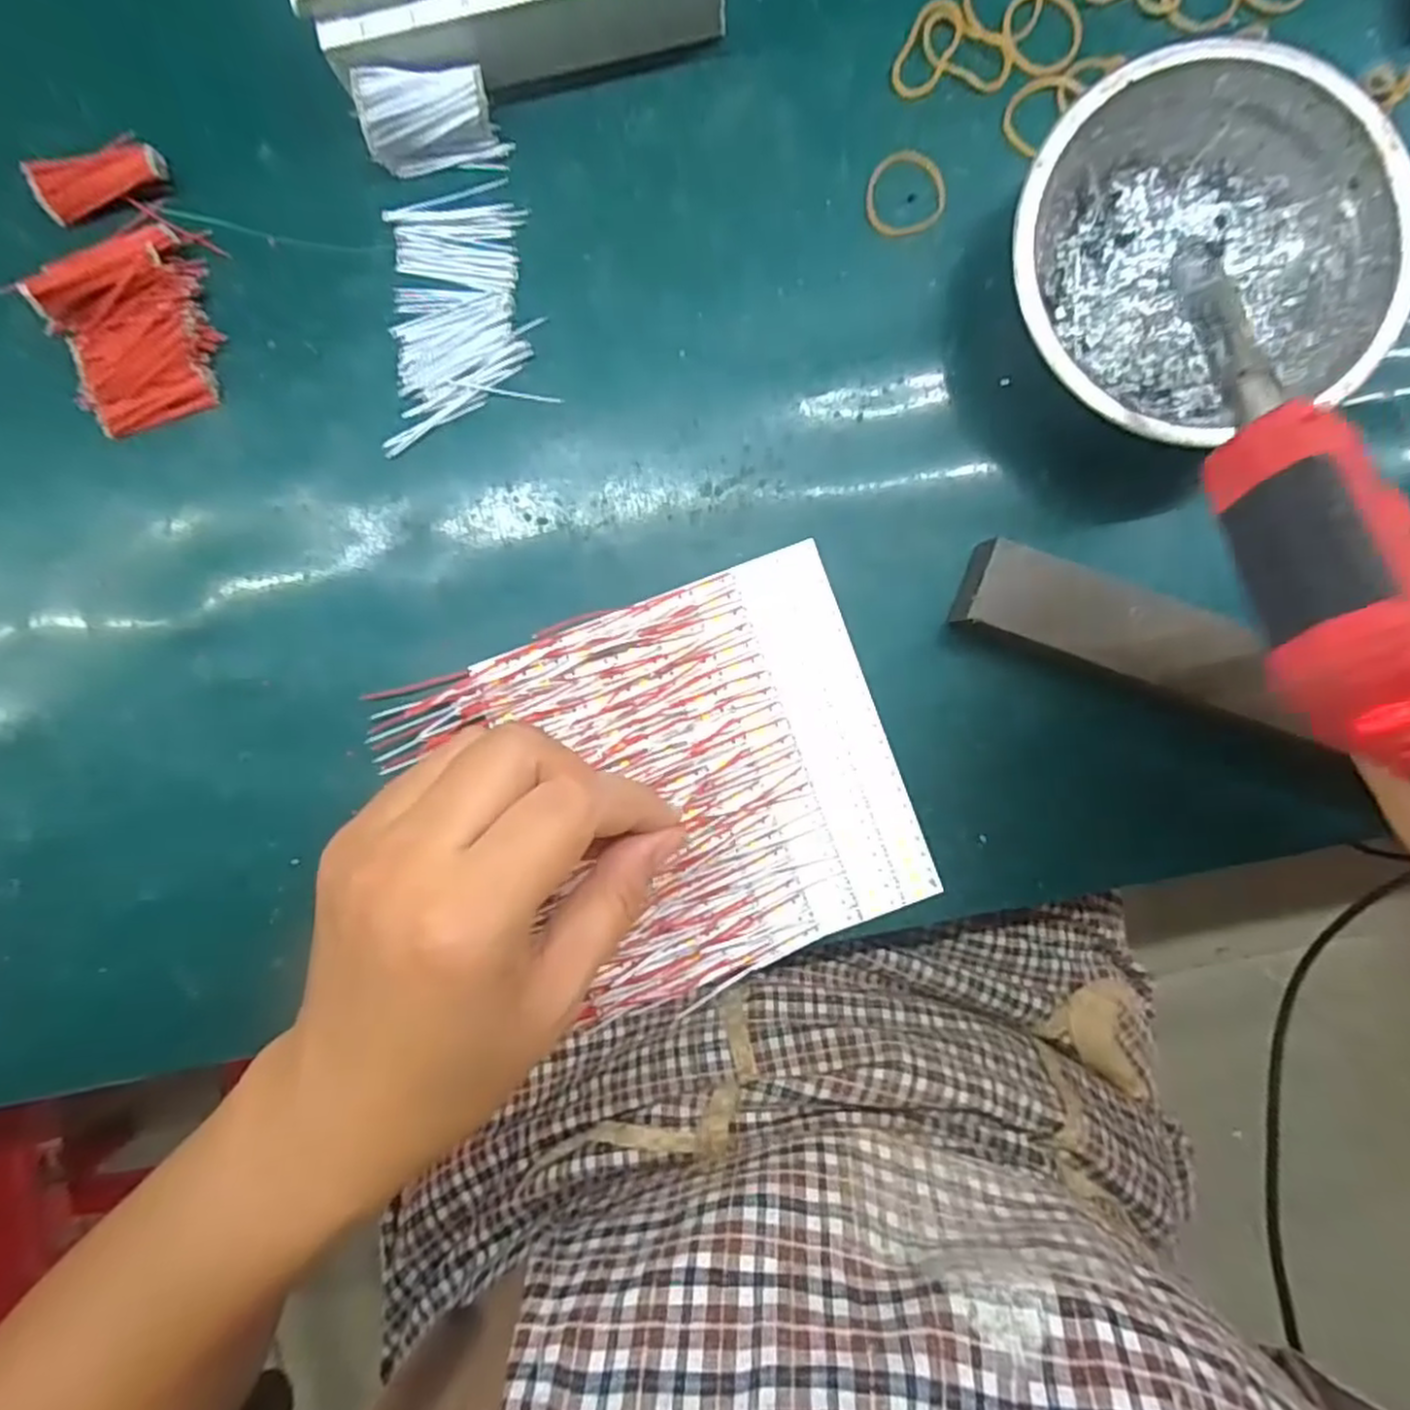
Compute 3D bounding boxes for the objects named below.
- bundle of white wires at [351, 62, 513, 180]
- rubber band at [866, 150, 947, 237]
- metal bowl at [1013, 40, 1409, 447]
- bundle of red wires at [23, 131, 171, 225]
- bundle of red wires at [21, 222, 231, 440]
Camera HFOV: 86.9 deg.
[{"bbox_3d":[-0.099,-0.213,0.271,0.046,0.024,0.020,-9,90,1],"label":"bundle of white wires"},{"bbox_3d":[0.076,-0.194,0.281,0.030,0.004,0.030,0,90,1],"label":"rubber band"},{"bbox_3d":[0.166,-0.150,0.259,0.122,0.042,0.118,0,90,1],"label":"metal bowl"},{"bbox_3d":[-0.227,-0.197,0.279,0.047,0.012,0.017,-18,90,1],"label":"bundle of red wires"},{"bbox_3d":[-0.213,-0.140,0.276,0.055,0.019,0.063,-18,90,1],"label":"bundle of red wires"}]

